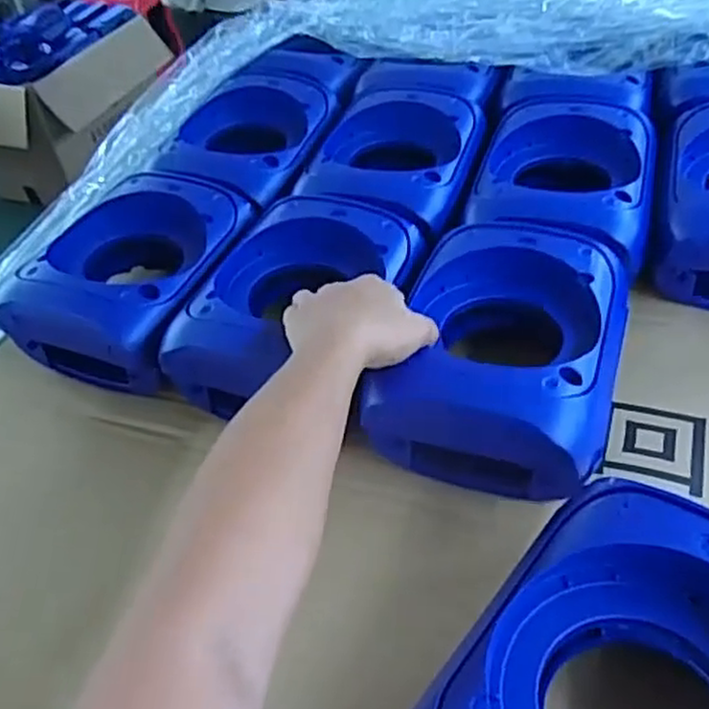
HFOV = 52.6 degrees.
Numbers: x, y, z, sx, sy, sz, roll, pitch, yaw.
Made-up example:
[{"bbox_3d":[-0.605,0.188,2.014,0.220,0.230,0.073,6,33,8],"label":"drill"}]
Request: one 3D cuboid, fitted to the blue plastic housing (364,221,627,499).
[{"bbox_3d":[0.123,-0.003,0.569,0.162,0.093,0.216,11,46,19],"label":"blue plastic housing"}]

